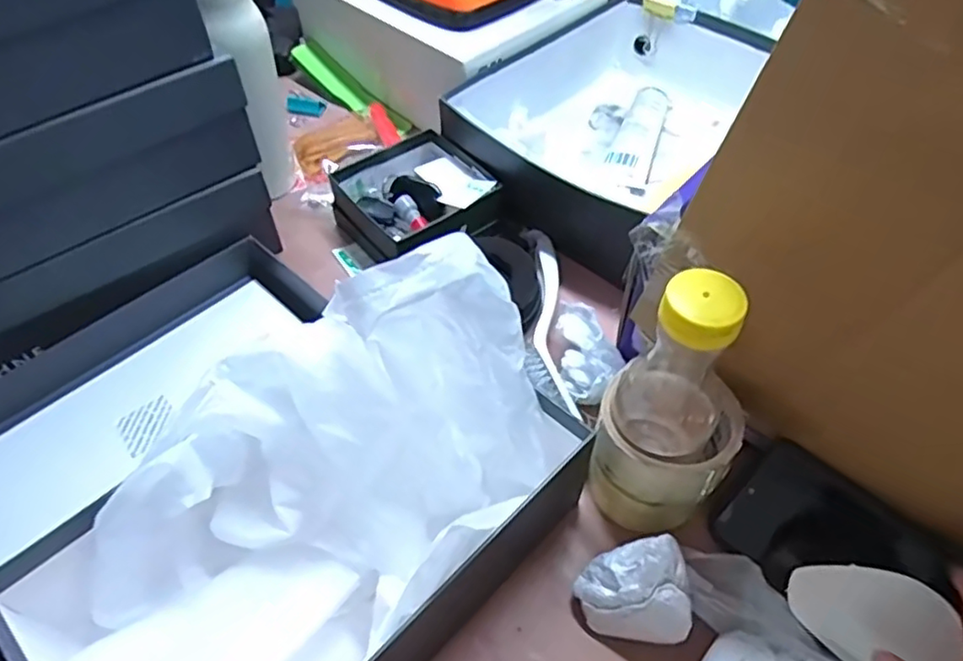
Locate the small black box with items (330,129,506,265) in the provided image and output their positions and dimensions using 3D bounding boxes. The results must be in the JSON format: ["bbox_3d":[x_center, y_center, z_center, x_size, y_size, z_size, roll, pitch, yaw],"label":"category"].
[{"bbox_3d":[-0.063,-0.121,0.624,0.130,0.054,0.136,-28,56,-20],"label":"small black box with items"}]

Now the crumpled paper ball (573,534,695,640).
[{"bbox_3d":[0.090,0.156,0.388,0.059,0.057,0.047,-1,52,0],"label":"crumpled paper ball"}]

